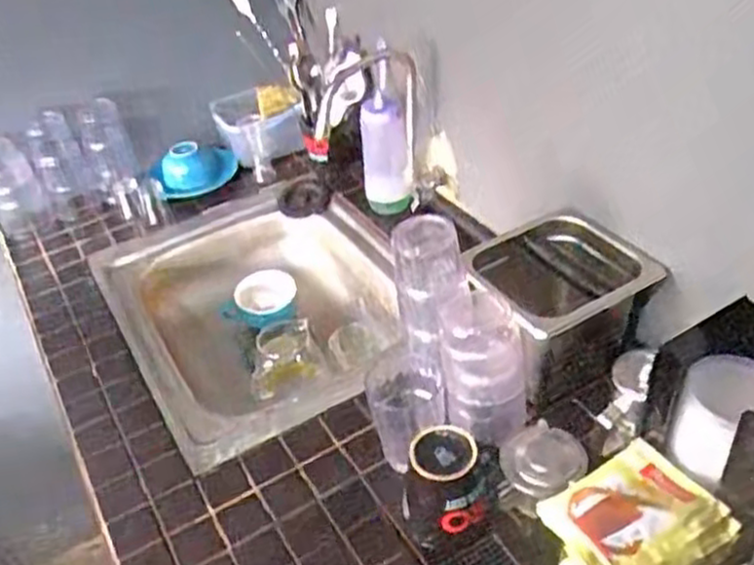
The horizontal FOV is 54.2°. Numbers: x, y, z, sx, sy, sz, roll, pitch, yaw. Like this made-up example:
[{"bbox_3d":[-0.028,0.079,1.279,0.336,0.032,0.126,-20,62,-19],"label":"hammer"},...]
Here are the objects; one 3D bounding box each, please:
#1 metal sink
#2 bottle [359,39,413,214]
[{"bbox_3d":[-0.144,0.054,1.099,0.413,0.133,0.513,-24,41,-21],"label":"metal sink"},{"bbox_3d":[0.009,-0.224,1.094,0.070,0.255,0.074,-6,39,1],"label":"bottle"}]

